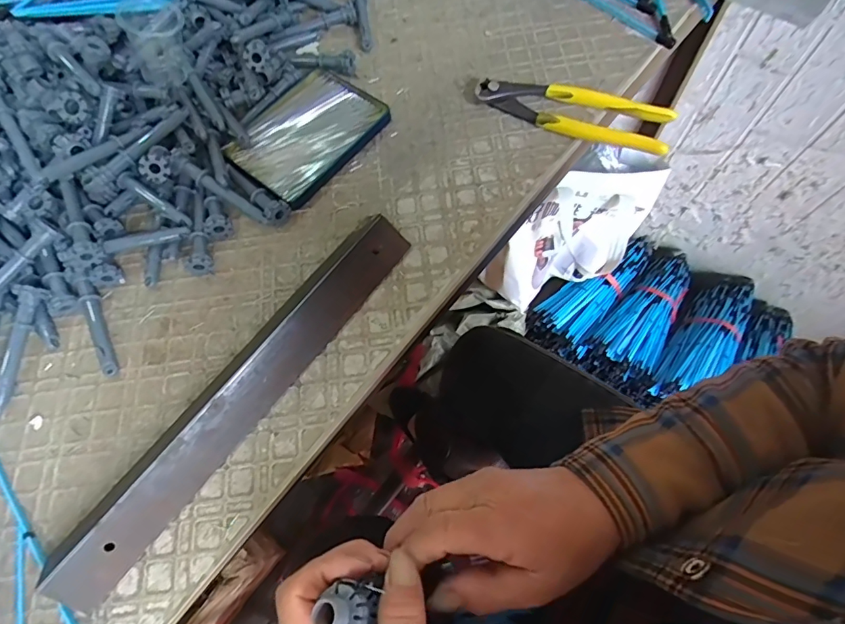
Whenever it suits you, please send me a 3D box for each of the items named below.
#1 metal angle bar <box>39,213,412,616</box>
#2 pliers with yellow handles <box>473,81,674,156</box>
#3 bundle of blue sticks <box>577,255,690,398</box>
[{"bbox_3d":[-0.126,0.050,0.327,0.049,0.031,0.310,35,73,16],"label":"metal angle bar"},{"bbox_3d":[0.129,-0.175,0.400,0.161,0.025,0.046,28,72,14],"label":"pliers with yellow handles"},{"bbox_3d":[0.452,0.013,0.977,0.122,0.106,0.289,33,73,15],"label":"bundle of blue sticks"}]

